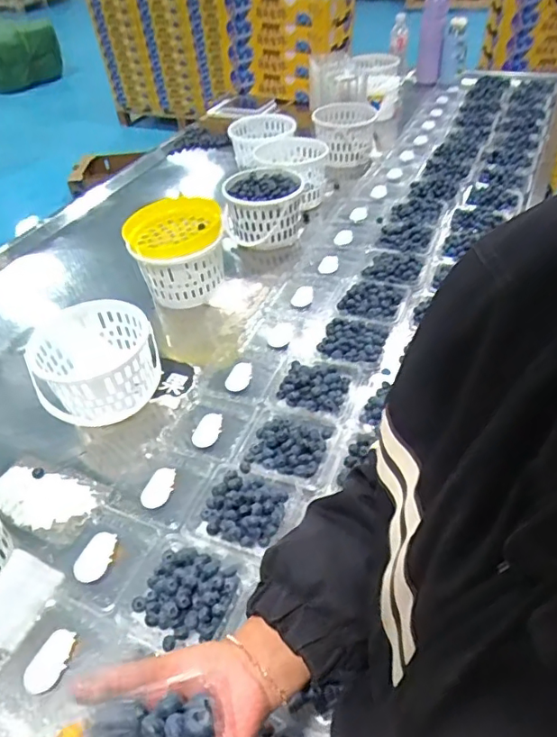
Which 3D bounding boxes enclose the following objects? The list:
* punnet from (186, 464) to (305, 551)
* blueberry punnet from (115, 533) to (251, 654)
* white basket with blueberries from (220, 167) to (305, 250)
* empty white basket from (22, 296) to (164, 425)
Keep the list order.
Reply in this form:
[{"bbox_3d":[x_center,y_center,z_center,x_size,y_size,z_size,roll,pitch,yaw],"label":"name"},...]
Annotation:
[{"bbox_3d":[-0.043,0.176,0.654,0.119,0.039,0.107,17,48,19],"label":"punnet"},{"bbox_3d":[-0.108,0.251,0.580,0.129,0.036,0.117,18,48,20],"label":"blueberry punnet"},{"bbox_3d":[-0.029,-0.359,1.158,0.173,0.106,0.195,-2,45,1],"label":"white basket with blueberries"},{"bbox_3d":[-0.283,-0.009,0.807,0.179,0.103,0.158,-16,46,-13],"label":"empty white basket"}]

